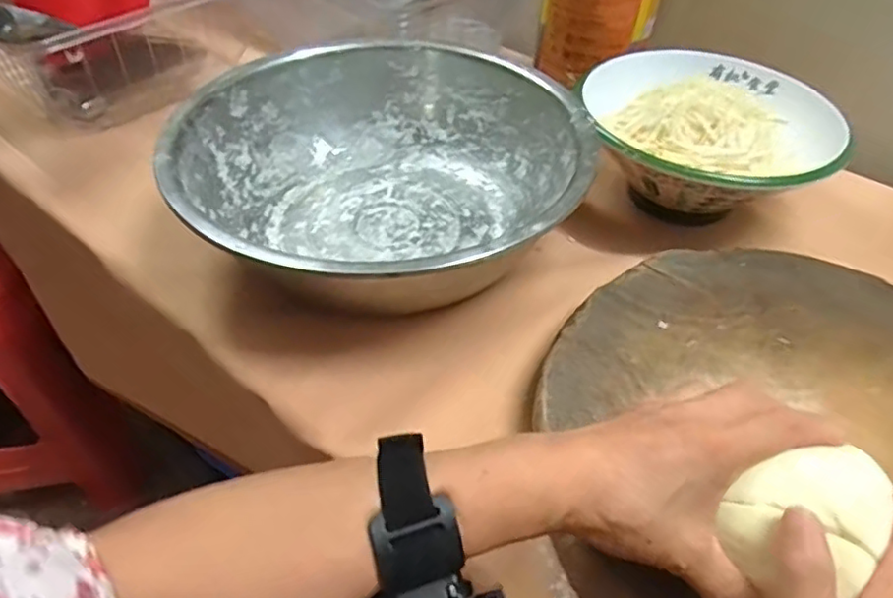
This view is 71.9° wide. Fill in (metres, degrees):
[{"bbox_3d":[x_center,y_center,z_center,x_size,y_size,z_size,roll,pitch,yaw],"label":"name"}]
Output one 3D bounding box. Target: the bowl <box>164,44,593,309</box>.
[{"bbox_3d":[-0.050,-0.101,0.521,0.320,0.100,0.317,1,45,-1],"label":"bowl"}]

